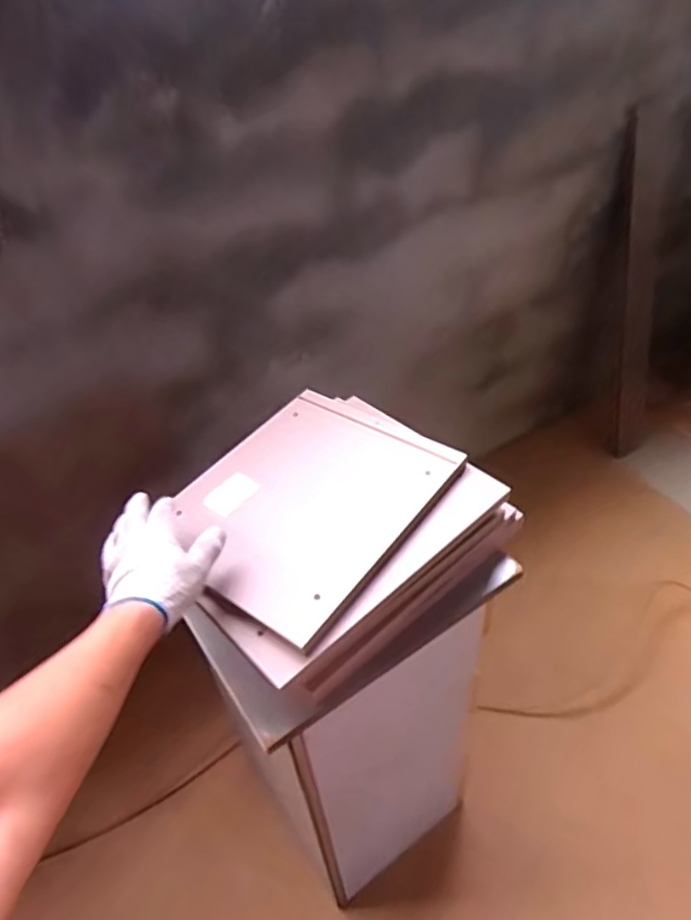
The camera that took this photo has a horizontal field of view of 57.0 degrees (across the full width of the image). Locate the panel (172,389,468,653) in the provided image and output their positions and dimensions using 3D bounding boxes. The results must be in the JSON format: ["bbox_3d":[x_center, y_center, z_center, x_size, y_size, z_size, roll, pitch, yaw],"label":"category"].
[{"bbox_3d":[-0.045,0.042,0.784,0.266,0.015,0.325,27,52,29],"label":"panel"}]

